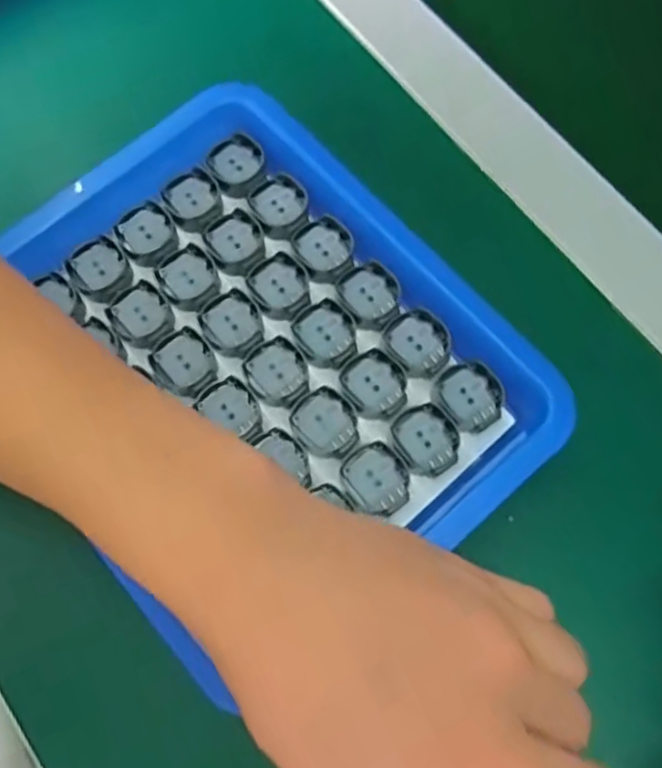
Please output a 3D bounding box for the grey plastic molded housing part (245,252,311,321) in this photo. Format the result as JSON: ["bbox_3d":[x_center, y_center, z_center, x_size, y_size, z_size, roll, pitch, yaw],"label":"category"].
[{"bbox_3d":[-0.021,-0.041,0.303,0.025,0.007,0.028,-28,74,-10],"label":"grey plastic molded housing part"}]

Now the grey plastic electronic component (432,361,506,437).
[{"bbox_3d":[0.057,0.005,0.288,0.025,0.010,0.028,-41,77,-14],"label":"grey plastic electronic component"}]

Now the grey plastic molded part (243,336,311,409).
[{"bbox_3d":[-0.022,-0.003,0.293,0.025,0.007,0.028,-31,75,-11],"label":"grey plastic molded part"}]

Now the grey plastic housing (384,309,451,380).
[{"bbox_3d":[0.037,-0.017,0.292,0.024,0.004,0.028,-31,74,-11],"label":"grey plastic housing"}]

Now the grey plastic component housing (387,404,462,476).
[{"bbox_3d":[0.038,0.022,0.282,0.024,0.008,0.028,-38,76,-13],"label":"grey plastic component housing"}]

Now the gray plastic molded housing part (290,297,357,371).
[{"bbox_3d":[-0.001,-0.021,0.294,0.026,0.004,0.028,0,71,-1],"label":"gray plastic molded housing part"}]

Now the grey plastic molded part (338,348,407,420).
[{"bbox_3d":[0.018,0.000,0.287,0.024,0.004,0.028,-31,75,-11],"label":"grey plastic molded part"}]

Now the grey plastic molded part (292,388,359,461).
[{"bbox_3d":[-0.002,0.017,0.285,0.024,0.005,0.028,-36,76,-12],"label":"grey plastic molded part"}]

